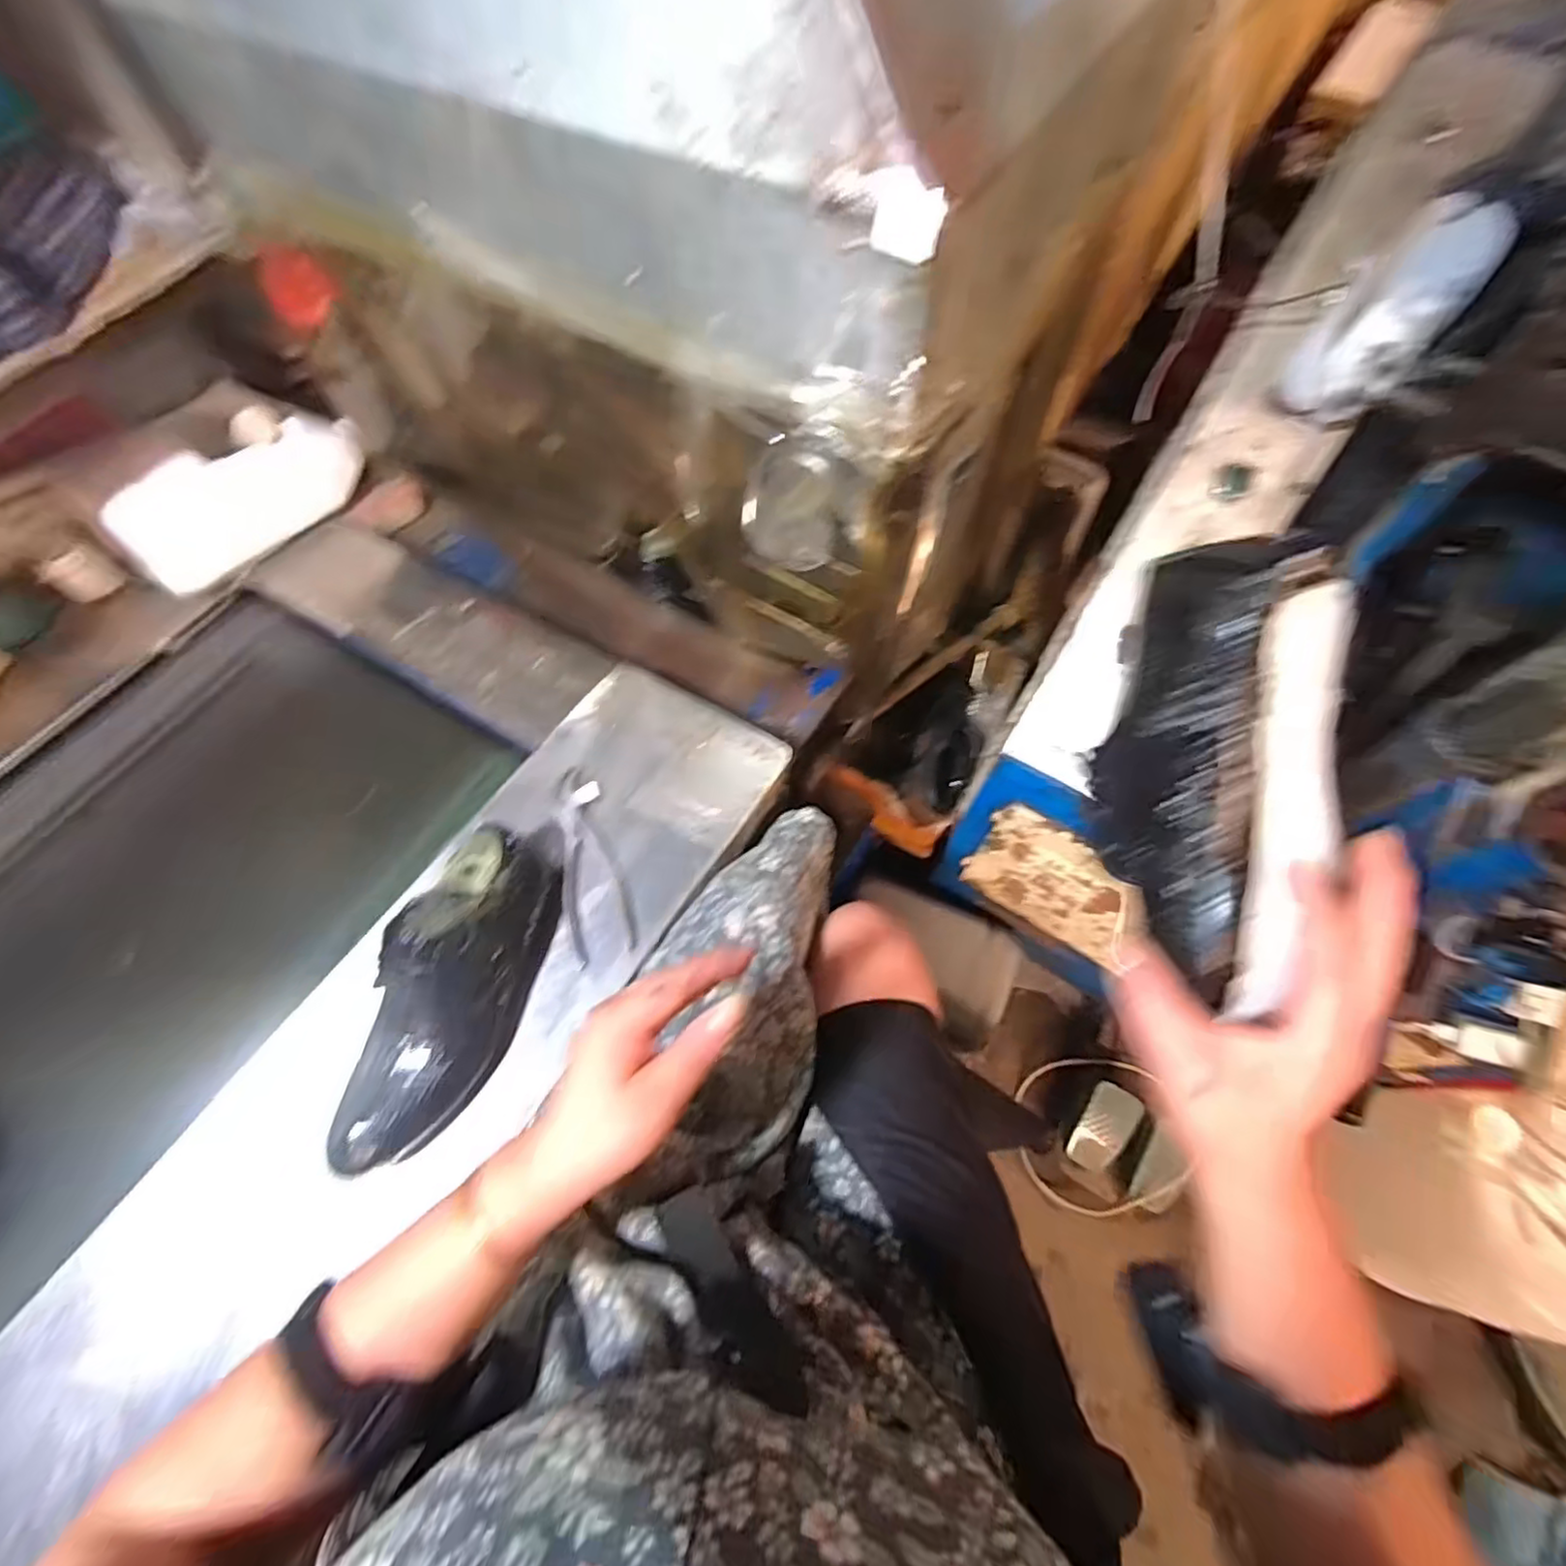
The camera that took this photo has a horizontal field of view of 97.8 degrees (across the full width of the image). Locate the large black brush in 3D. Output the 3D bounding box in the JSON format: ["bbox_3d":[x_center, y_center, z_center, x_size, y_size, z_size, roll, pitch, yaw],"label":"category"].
[{"bbox_3d":[0.205,-0.006,0.322,0.079,0.087,0.194,-2,101,0],"label":"large black brush"}]

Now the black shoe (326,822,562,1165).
[{"bbox_3d":[-0.260,0.151,0.540,0.088,0.088,0.276,12,64,7],"label":"black shoe"}]

